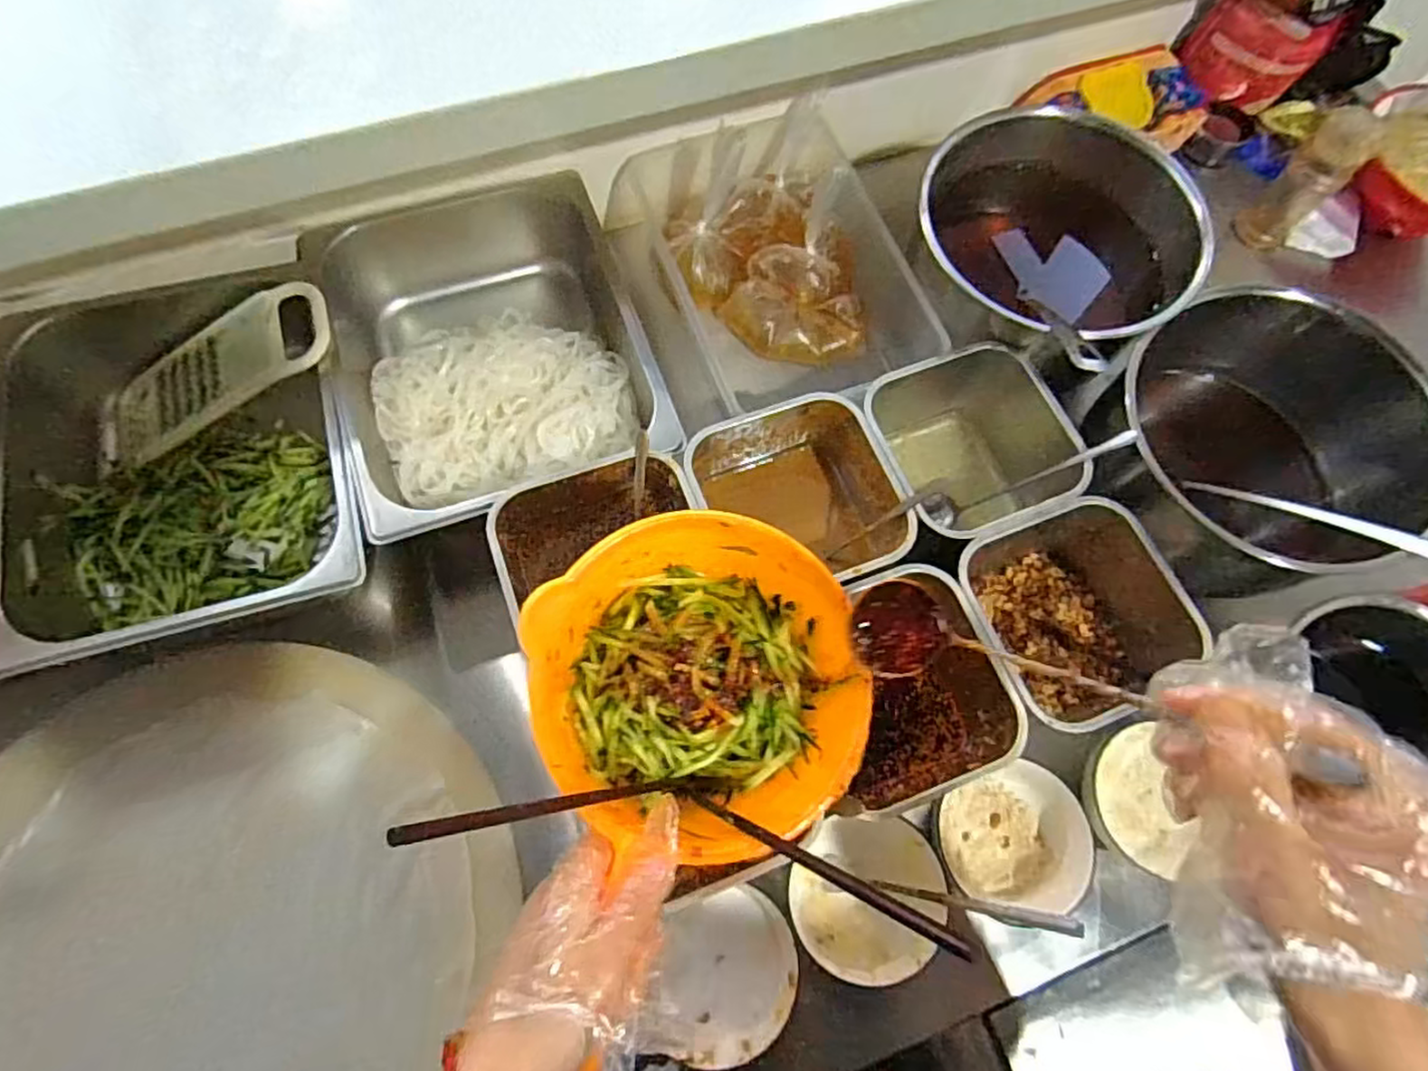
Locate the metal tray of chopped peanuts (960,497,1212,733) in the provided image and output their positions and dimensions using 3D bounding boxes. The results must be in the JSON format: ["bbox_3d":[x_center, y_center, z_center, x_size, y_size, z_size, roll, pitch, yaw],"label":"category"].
[{"bbox_3d":[0.283,0.070,0.584,0.152,0.101,0.163,-22,72,-10],"label":"metal tray of chopped peanuts"}]

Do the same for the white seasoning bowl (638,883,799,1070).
[{"bbox_3d":[0.008,0.309,0.499,0.099,0.027,0.100,0,69,-2],"label":"white seasoning bowl"}]

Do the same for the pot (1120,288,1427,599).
[{"bbox_3d":[0.456,-0.057,0.652,0.236,0.213,0.231,1,69,-2],"label":"pot"}]

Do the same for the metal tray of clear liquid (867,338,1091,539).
[{"bbox_3d":[0.224,-0.080,0.644,0.170,0.132,0.179,-17,71,-8],"label":"metal tray of clear liquid"}]

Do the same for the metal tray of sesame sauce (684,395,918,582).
[{"bbox_3d":[0.067,-0.021,0.603,0.155,0.084,0.159,-19,71,-9],"label":"metal tray of sesame sauce"}]

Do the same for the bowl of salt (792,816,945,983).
[{"bbox_3d":[0.115,0.272,0.535,0.111,0.060,0.103,1,69,-2],"label":"bowl of salt"}]

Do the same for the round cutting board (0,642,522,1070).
[{"bbox_3d":[-0.400,0.296,0.525,0.413,0.022,0.437,1,69,-2],"label":"round cutting board"}]

